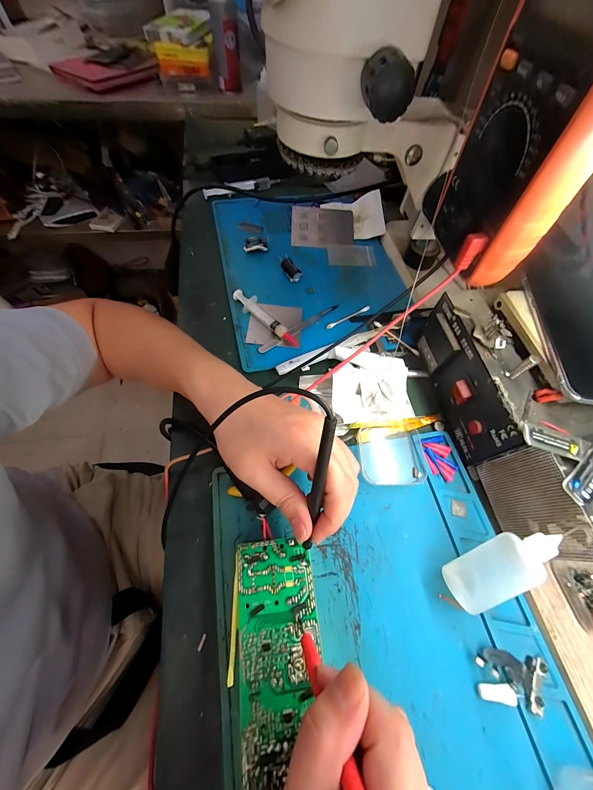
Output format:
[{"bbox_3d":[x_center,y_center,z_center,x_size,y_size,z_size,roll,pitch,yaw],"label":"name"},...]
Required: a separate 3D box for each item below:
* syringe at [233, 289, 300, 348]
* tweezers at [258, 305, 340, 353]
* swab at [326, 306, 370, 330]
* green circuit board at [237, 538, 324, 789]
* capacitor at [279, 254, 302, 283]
[{"bbox_3d":[-0.040,-0.095,0.352,0.018,0.018,0.111,-39,71,-20],"label":"syringe"},{"bbox_3d":[0.006,-0.088,0.359,0.130,0.005,0.012,-35,69,-19],"label":"tweezers"},{"bbox_3d":[0.069,-0.104,0.372,0.071,0.004,0.007,-29,68,-17],"label":"swab"},{"bbox_3d":[-0.012,0.178,0.204,0.055,0.027,0.128,-5,63,-6],"label":"green circuit board"},{"bbox_3d":[-0.010,-0.181,0.402,0.016,0.020,0.039,-27,67,-16],"label":"capacitor"}]

